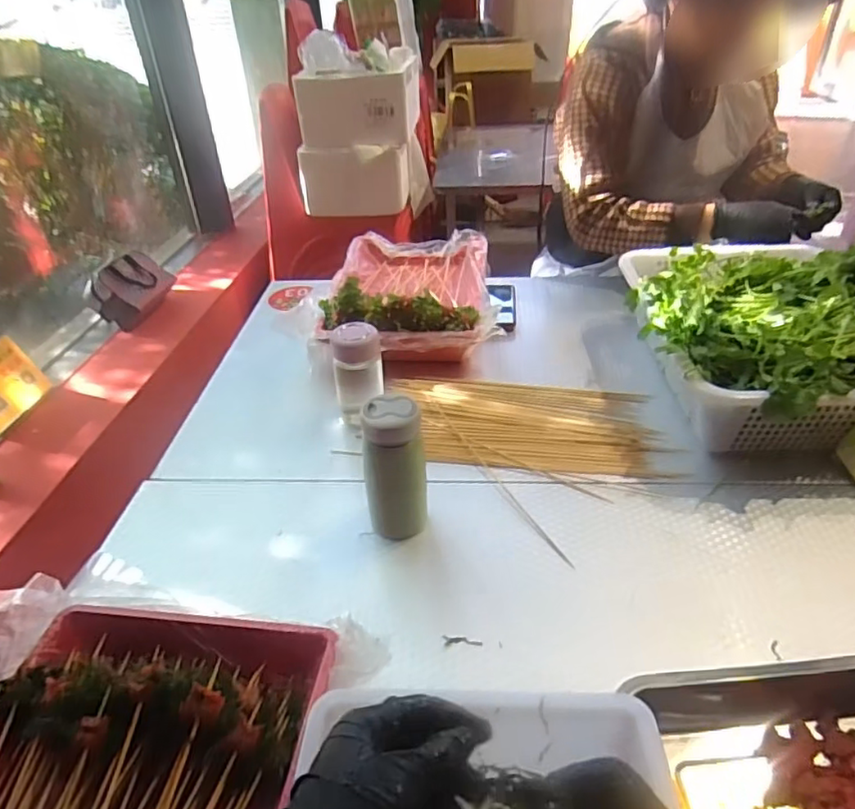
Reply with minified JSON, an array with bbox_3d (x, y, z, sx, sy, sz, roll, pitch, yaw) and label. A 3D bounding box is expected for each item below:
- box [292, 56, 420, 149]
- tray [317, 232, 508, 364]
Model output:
[{"bbox_3d":[-0.179,-0.843,1.710,0.303,0.200,0.286,3,37,8],"label":"box"},{"bbox_3d":[-0.029,-0.210,1.095,0.275,0.128,0.428,-2,36,1],"label":"tray"}]

